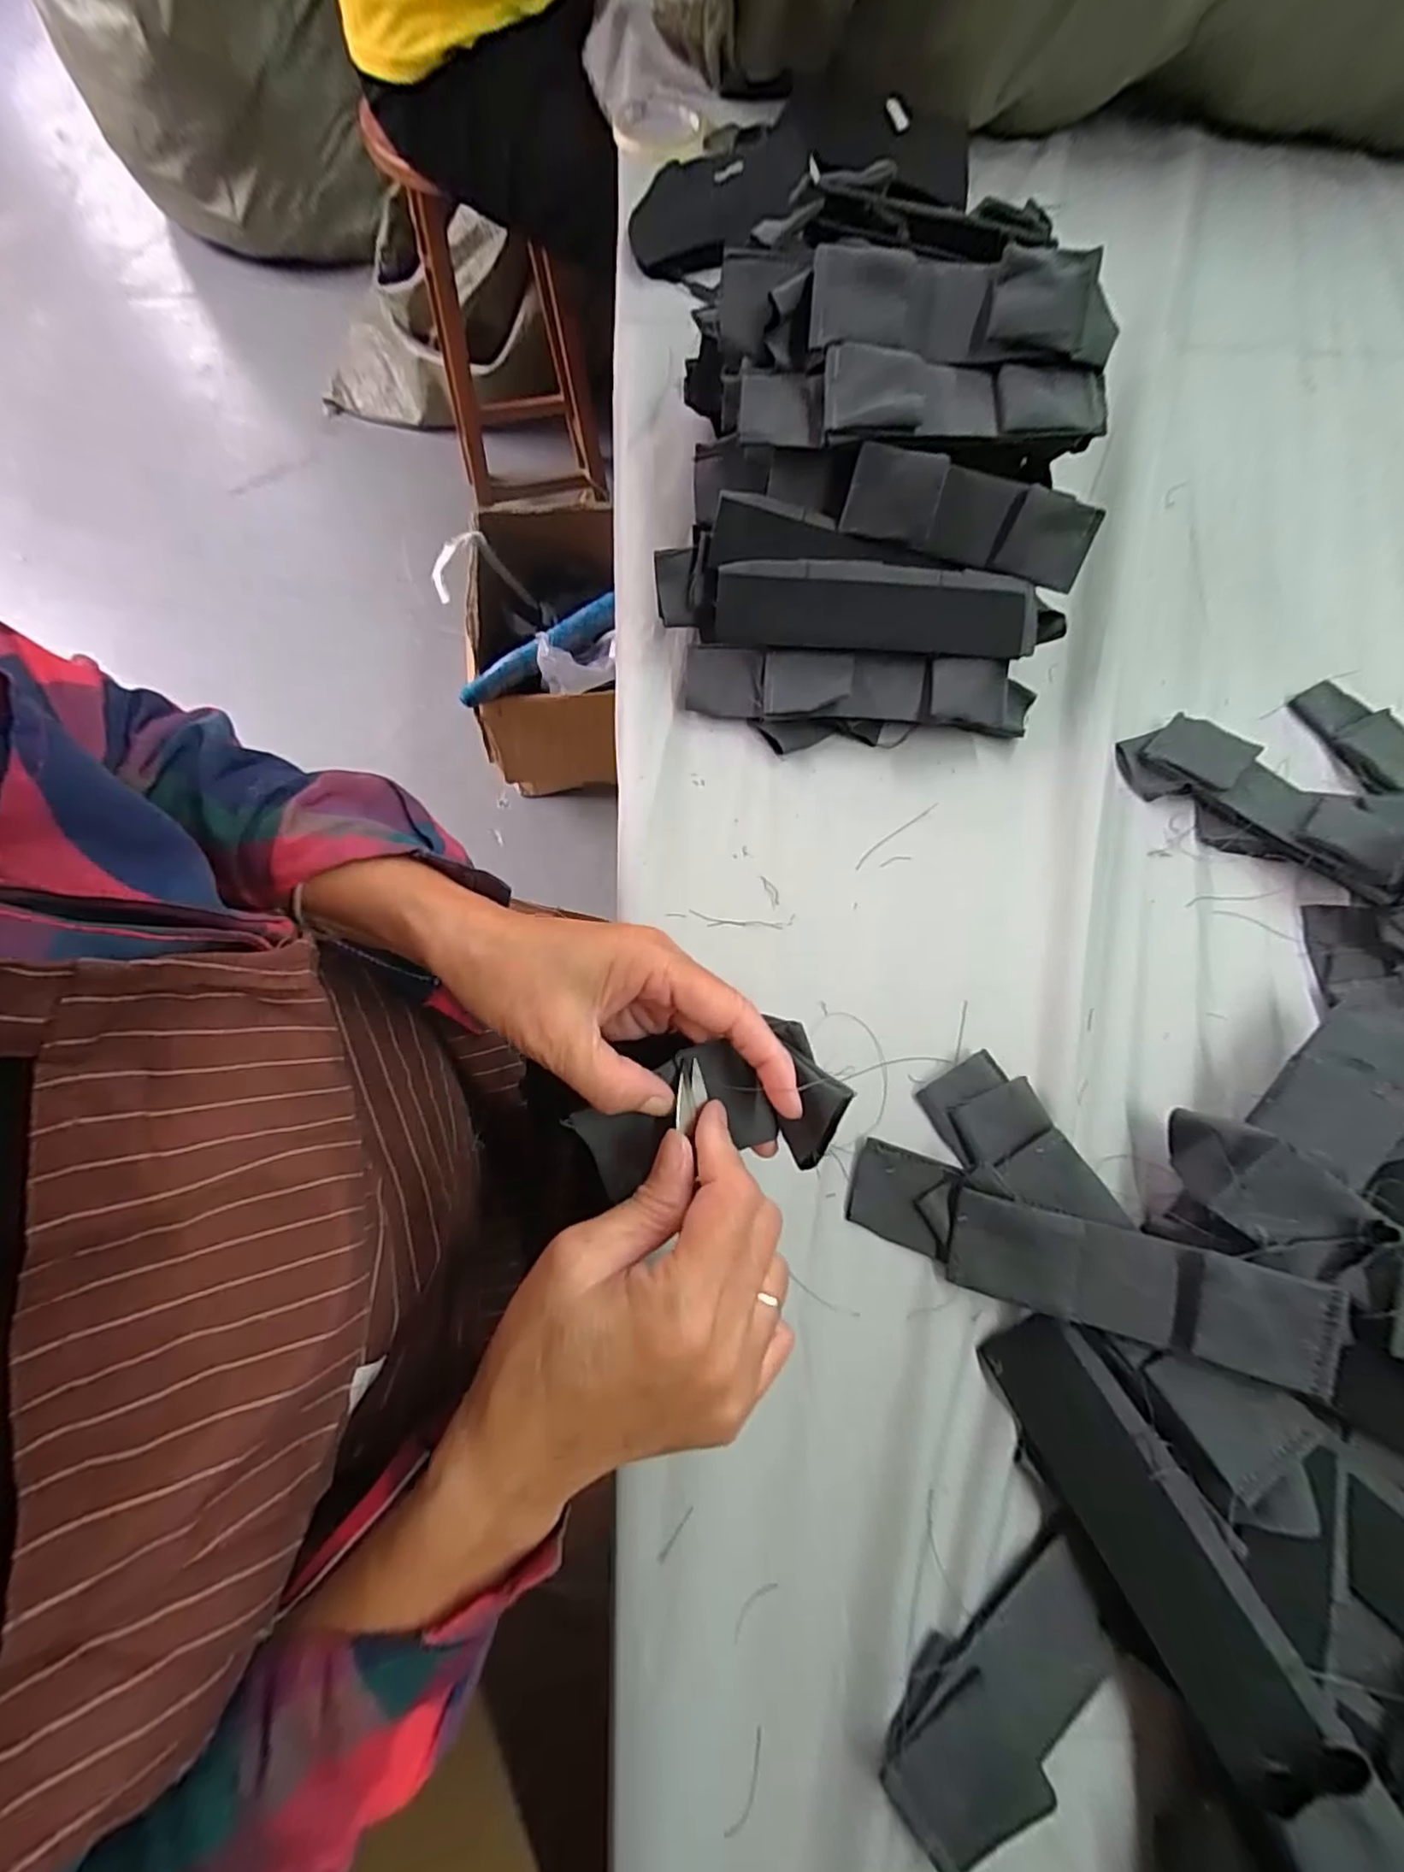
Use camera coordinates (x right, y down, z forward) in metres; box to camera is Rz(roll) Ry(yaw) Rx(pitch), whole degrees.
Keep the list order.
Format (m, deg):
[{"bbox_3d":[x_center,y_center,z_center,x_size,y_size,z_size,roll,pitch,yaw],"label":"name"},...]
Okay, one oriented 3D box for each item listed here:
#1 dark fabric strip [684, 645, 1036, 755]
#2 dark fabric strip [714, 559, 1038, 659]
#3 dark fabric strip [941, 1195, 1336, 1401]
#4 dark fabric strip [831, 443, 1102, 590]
[{"bbox_3d":[0.099,-0.147,0.406,0.216,0.040,0.052,4,71,-1],"label":"dark fabric strip"},{"bbox_3d":[0.105,-0.197,0.391,0.191,0.015,0.049,4,102,0],"label":"dark fabric strip"},{"bbox_3d":[0.191,0.156,0.291,0.148,0.009,0.046,9,85,18],"label":"dark fabric strip"},{"bbox_3d":[0.160,-0.245,0.381,0.148,0.046,0.016,11,34,-7],"label":"dark fabric strip"}]

